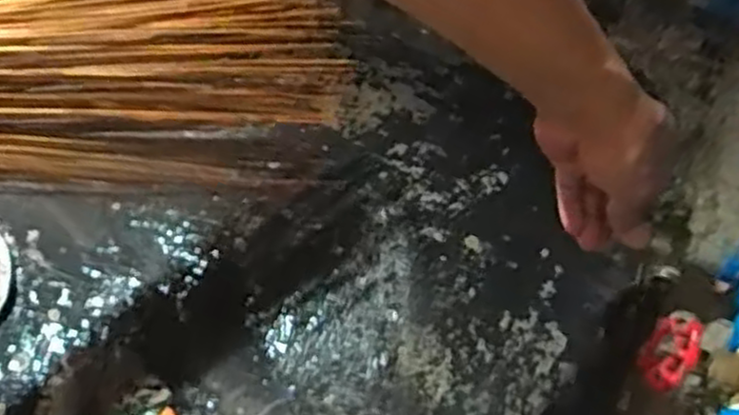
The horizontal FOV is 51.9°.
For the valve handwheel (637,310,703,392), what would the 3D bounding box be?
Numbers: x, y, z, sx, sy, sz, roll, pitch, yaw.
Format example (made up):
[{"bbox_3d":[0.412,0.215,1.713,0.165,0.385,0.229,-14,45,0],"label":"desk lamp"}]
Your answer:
[{"bbox_3d":[0.183,0.087,0.462,0.025,0.031,0.045,29,65,12],"label":"valve handwheel"}]

